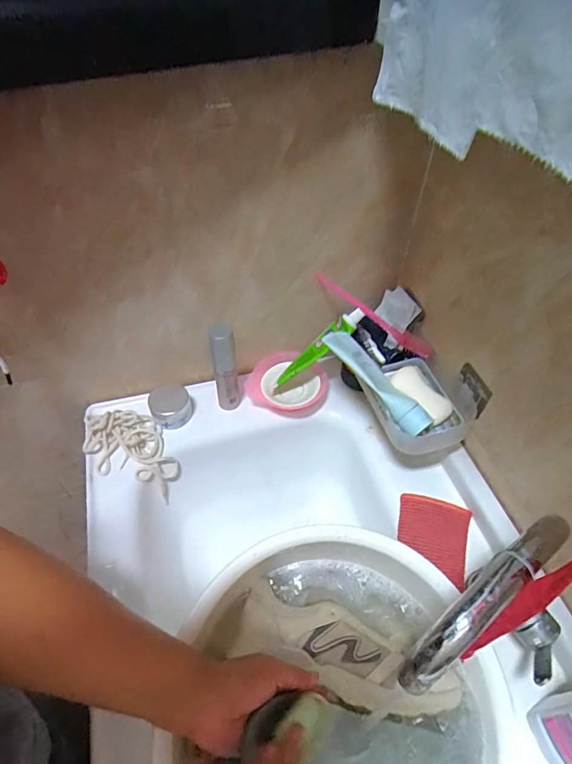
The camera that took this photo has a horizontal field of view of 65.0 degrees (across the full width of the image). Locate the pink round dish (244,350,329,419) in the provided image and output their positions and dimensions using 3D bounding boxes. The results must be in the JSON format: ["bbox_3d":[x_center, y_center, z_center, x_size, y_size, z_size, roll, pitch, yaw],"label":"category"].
[{"bbox_3d":[0.003,0.002,0.692,0.119,0.046,0.092,7,50,4],"label":"pink round dish"}]

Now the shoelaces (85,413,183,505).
[{"bbox_3d":[-0.218,0.095,0.641,0.144,0.033,0.091,23,66,-3],"label":"shoelaces"}]

